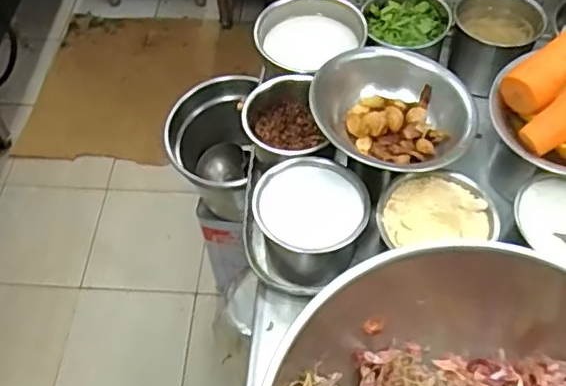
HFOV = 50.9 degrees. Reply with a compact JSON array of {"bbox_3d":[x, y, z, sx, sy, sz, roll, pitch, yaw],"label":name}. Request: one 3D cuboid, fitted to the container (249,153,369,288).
[{"bbox_3d":[0.025,0.029,0.556,0.103,0.083,0.090,22,60,16],"label":"container"}]

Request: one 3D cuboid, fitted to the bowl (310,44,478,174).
[{"bbox_3d":[0.099,-0.077,0.549,0.149,0.056,0.112,-4,92,-3],"label":"bowl"}]

